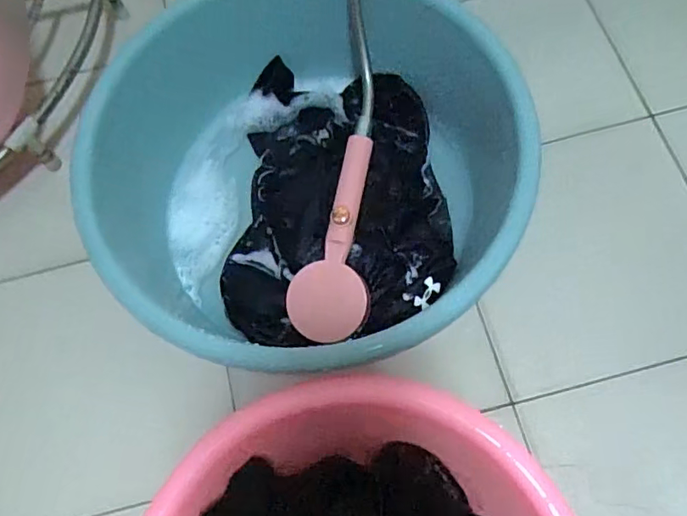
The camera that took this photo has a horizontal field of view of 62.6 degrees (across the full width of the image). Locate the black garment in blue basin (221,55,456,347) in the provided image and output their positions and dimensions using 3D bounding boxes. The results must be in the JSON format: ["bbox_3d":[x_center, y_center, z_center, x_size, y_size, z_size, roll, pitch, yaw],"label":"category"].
[{"bbox_3d":[-0.015,-0.078,0.667,0.267,0.066,0.347,-6,69,1],"label":"black garment in blue basin"}]

